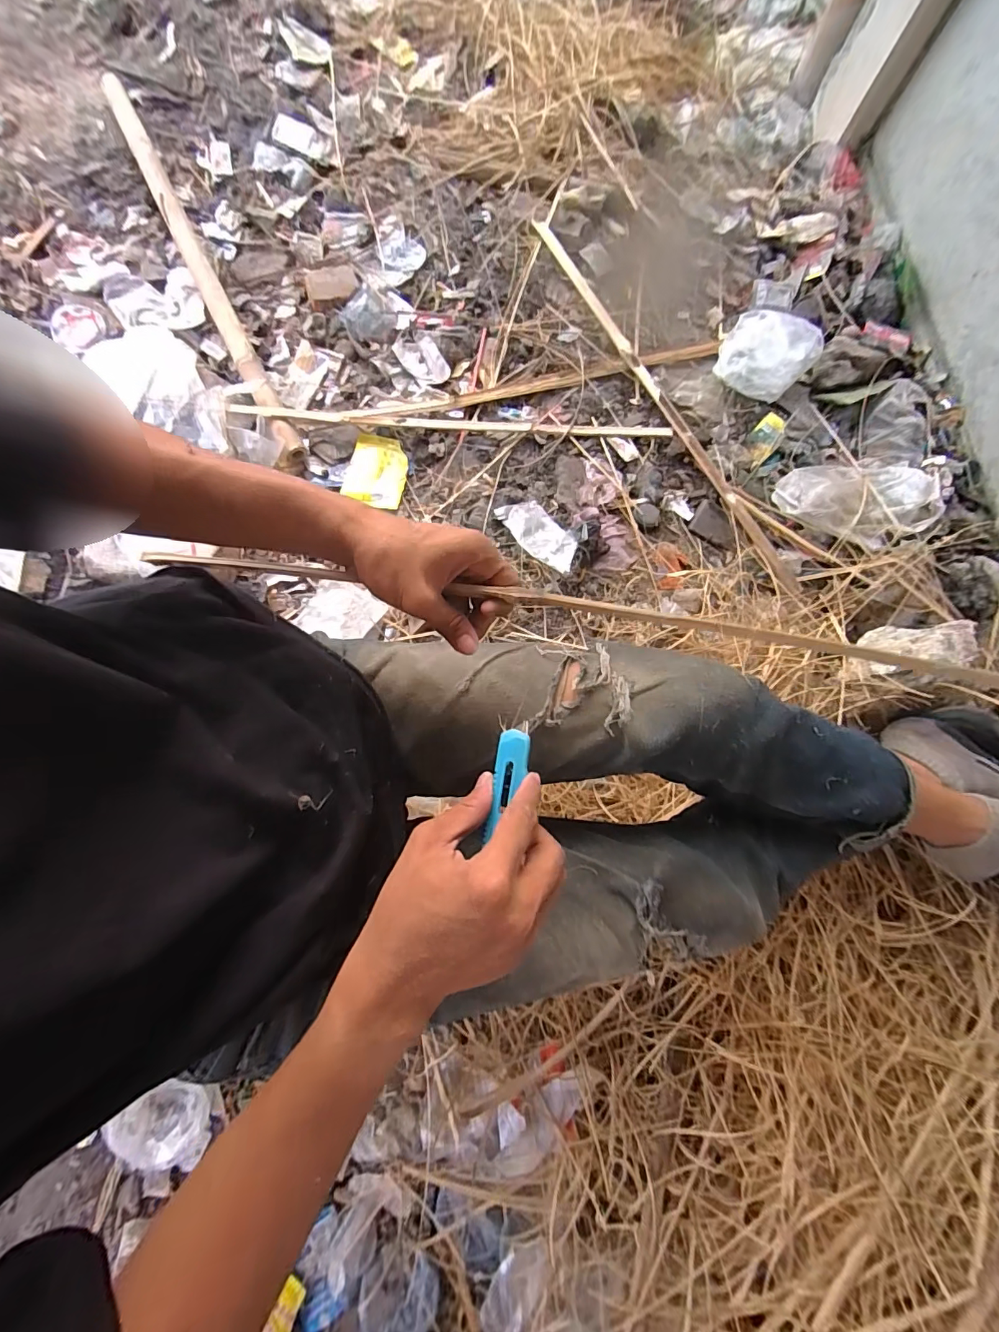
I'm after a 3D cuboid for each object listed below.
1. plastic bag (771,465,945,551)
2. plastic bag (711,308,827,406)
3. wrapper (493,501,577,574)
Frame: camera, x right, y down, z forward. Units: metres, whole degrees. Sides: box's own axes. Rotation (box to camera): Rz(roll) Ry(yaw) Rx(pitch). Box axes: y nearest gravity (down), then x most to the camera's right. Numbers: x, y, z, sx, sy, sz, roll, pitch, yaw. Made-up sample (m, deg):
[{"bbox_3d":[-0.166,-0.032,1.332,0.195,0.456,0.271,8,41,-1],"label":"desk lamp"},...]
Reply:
[{"bbox_3d":[0.616,-0.286,0.824,0.244,0.054,0.167,8,76,1],"label":"plastic bag"},{"bbox_3d":[0.501,-0.581,0.892,0.164,0.050,0.172,29,77,6],"label":"plastic bag"},{"bbox_3d":[0.069,-0.221,0.793,0.082,0.032,0.167,-36,67,-9],"label":"wrapper"}]

